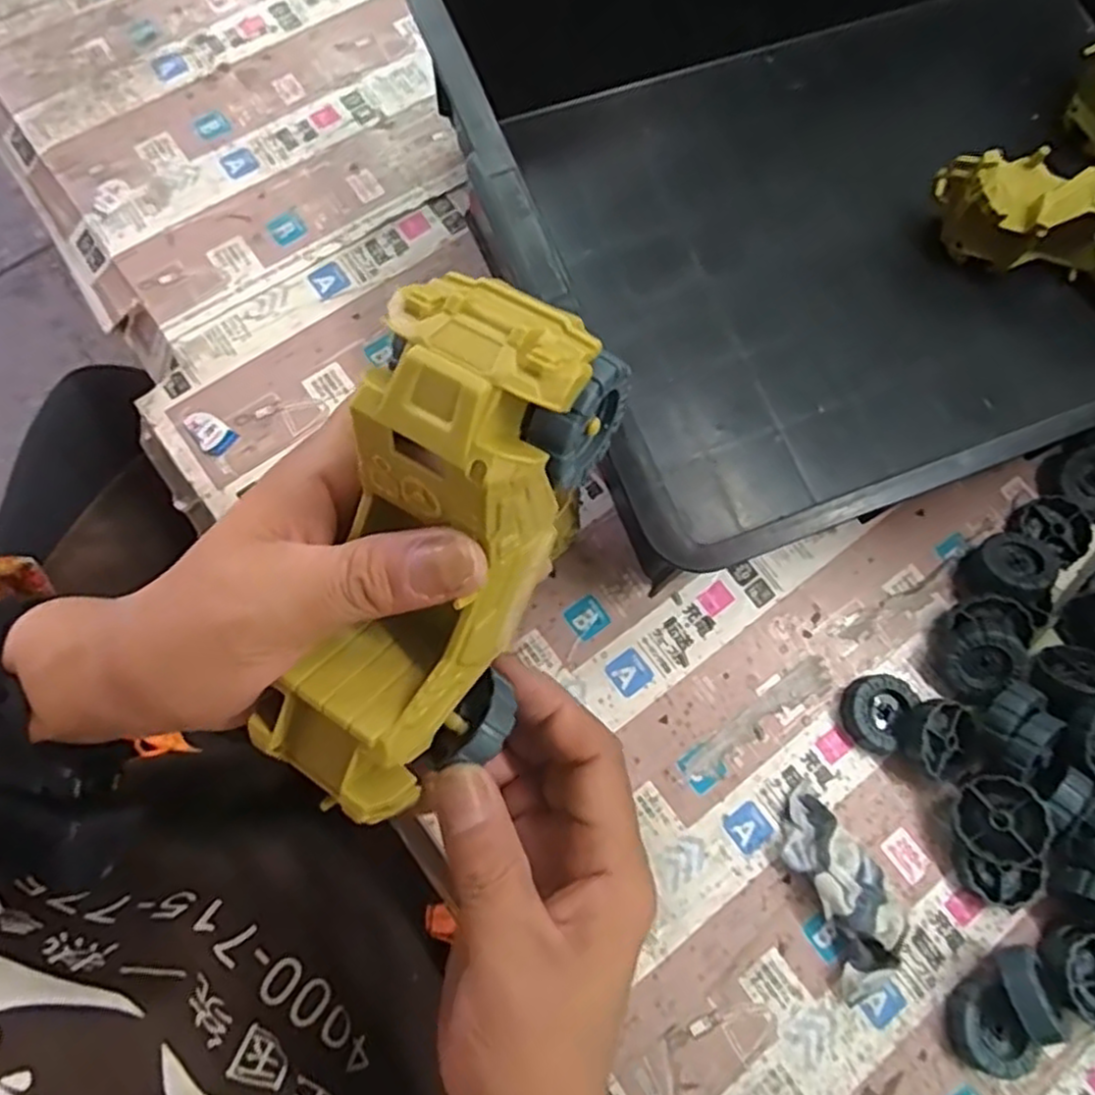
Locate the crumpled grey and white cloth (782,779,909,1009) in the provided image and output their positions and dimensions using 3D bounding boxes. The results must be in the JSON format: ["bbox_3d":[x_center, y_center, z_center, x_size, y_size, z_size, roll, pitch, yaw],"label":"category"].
[{"bbox_3d":[0.143,0.163,0.352,0.040,0.021,0.089,-21,76,-8],"label":"crumpled grey and white cloth"}]

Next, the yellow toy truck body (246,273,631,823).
[{"bbox_3d":[-0.031,0.009,0.216,0.062,0.053,0.161,25,113,6],"label":"yellow toy truck body"}]

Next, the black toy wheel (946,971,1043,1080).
[{"bbox_3d":[0.204,0.223,0.339,0.033,0.017,0.036,1,74,-2],"label":"black toy wheel"}]

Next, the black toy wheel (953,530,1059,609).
[{"bbox_3d":[0.249,0.014,0.397,0.042,0.021,0.042,-5,55,7],"label":"black toy wheel"}]

